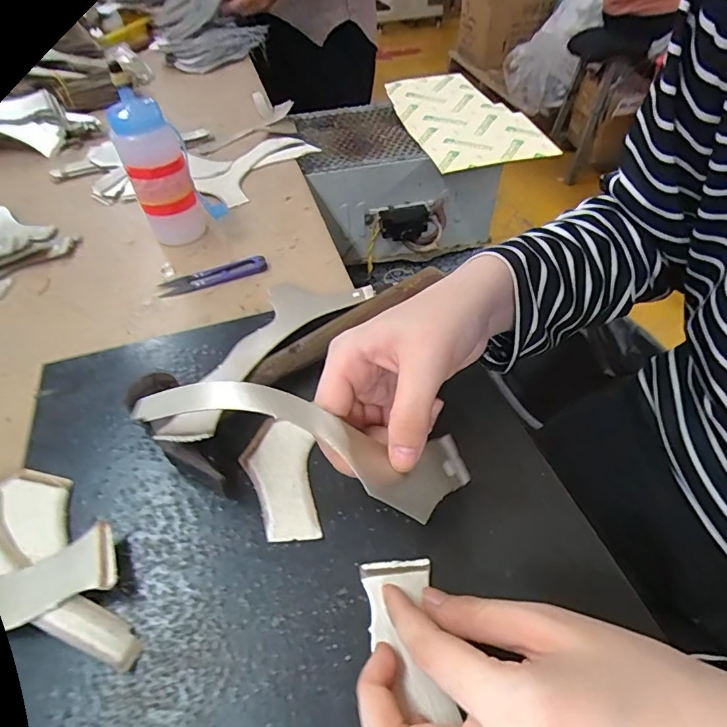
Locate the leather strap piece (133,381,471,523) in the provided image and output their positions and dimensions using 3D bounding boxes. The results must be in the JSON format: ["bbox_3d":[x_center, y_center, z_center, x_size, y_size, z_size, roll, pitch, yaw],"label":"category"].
[{"bbox_3d":[-0.028,0.036,0.233,0.172,0.035,0.055,20,52,-4],"label":"leather strap piece"}]

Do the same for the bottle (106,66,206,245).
[{"bbox_3d":[-0.203,-0.195,0.451,0.056,0.133,0.065,-22,52,-17],"label":"bottle"}]

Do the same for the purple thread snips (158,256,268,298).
[{"bbox_3d":[-0.145,-0.087,0.439,0.101,0.008,0.022,-16,50,-12],"label":"purple thread snips"}]

